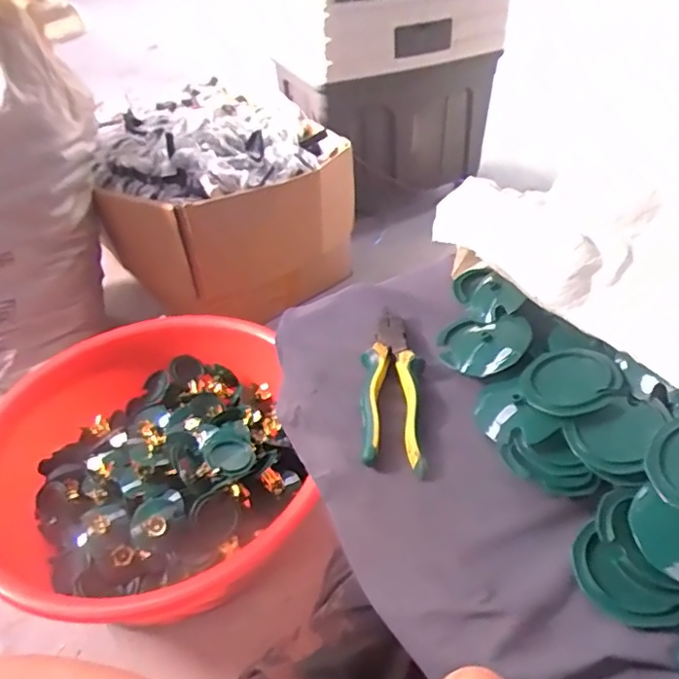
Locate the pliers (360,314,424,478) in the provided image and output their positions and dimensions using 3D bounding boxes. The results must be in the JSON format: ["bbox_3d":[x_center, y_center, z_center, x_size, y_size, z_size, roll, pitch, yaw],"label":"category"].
[{"bbox_3d":[0.050,0.041,0.521,0.055,0.021,0.177,3,42,6],"label":"pliers"}]

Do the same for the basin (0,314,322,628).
[{"bbox_3d":[-0.317,0.193,0.957,0.571,0.161,0.530,-2,42,2],"label":"basin"}]

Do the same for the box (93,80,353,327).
[{"bbox_3d":[-0.285,-0.335,1.359,0.539,0.344,0.461,-21,45,-19],"label":"box"}]

